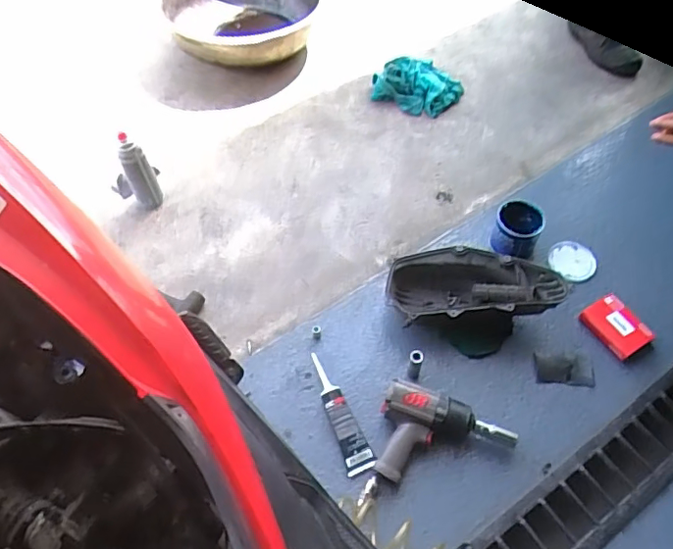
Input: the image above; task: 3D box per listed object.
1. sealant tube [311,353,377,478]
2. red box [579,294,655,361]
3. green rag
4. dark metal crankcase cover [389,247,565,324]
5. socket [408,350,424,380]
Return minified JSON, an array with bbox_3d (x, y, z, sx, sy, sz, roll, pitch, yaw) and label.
[{"bbox_3d":[0.008,0.256,1.041,0.054,0.033,0.244,-17,57,-10],"label":"sealant tube"},{"bbox_3d":[0.579,0.107,1.127,0.093,0.029,0.126,-26,59,-16],"label":"red box"},{"bbox_3d":[0.229,-0.530,1.539,0.207,0.095,0.164,32,62,21],"label":"green rag"},{"bbox_3d":[0.284,0.031,1.122,0.348,0.083,0.169,1,55,17],"label":"dark metal crankcase cover"},{"bbox_3d":[0.154,0.176,1.059,0.025,0.079,0.029,-7,56,-3],"label":"socket"}]

